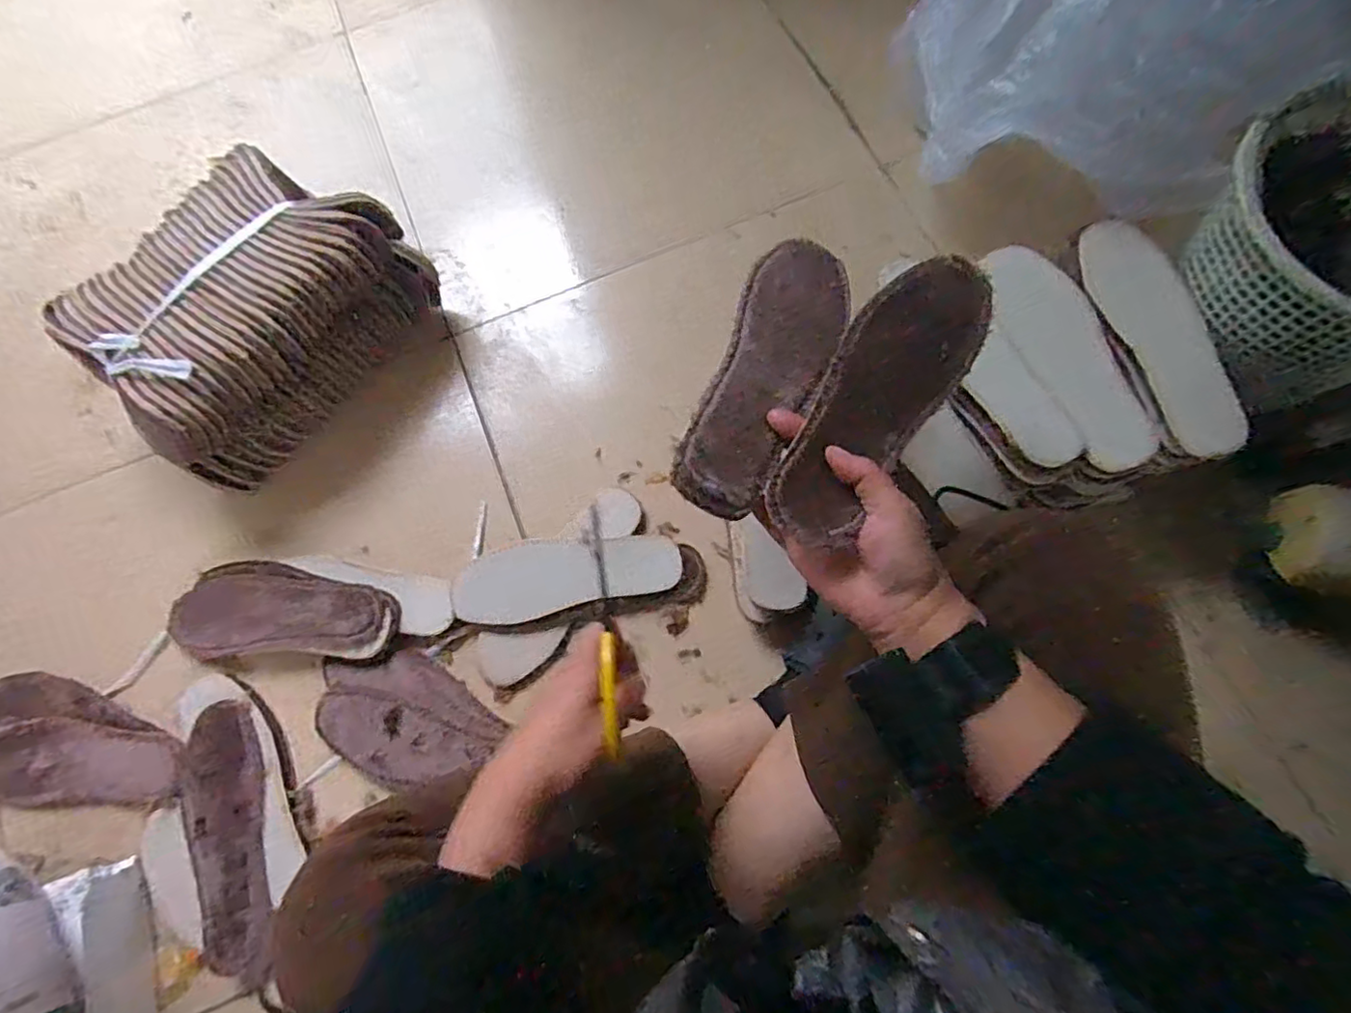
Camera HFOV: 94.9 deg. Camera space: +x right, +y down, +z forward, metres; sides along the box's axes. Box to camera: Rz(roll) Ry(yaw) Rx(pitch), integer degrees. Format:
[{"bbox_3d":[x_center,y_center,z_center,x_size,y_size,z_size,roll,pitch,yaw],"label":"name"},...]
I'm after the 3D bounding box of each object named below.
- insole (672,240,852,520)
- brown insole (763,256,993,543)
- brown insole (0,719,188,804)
[{"bbox_3d":[0.065,-0.095,0.421,0.071,0.015,0.231,22,67,10],"label":"insole"},{"bbox_3d":[0.132,-0.078,0.413,0.079,0.025,0.233,40,75,4],"label":"brown insole"},{"bbox_3d":[-0.638,0.274,0.663,0.253,0.011,0.078,0,72,3],"label":"brown insole"}]

